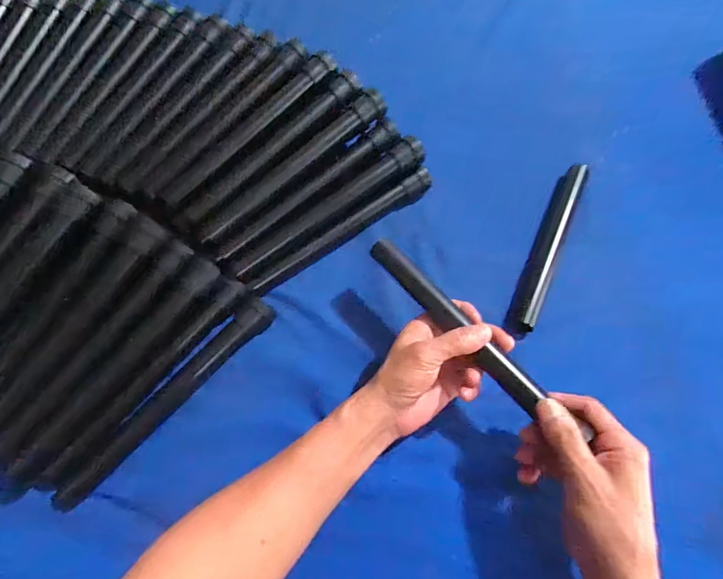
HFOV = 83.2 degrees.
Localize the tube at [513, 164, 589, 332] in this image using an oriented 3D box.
[{"bbox_3d":[0.214,-0.052,0.459,0.023,0.020,0.220,25,70,10],"label":"tube"}]

